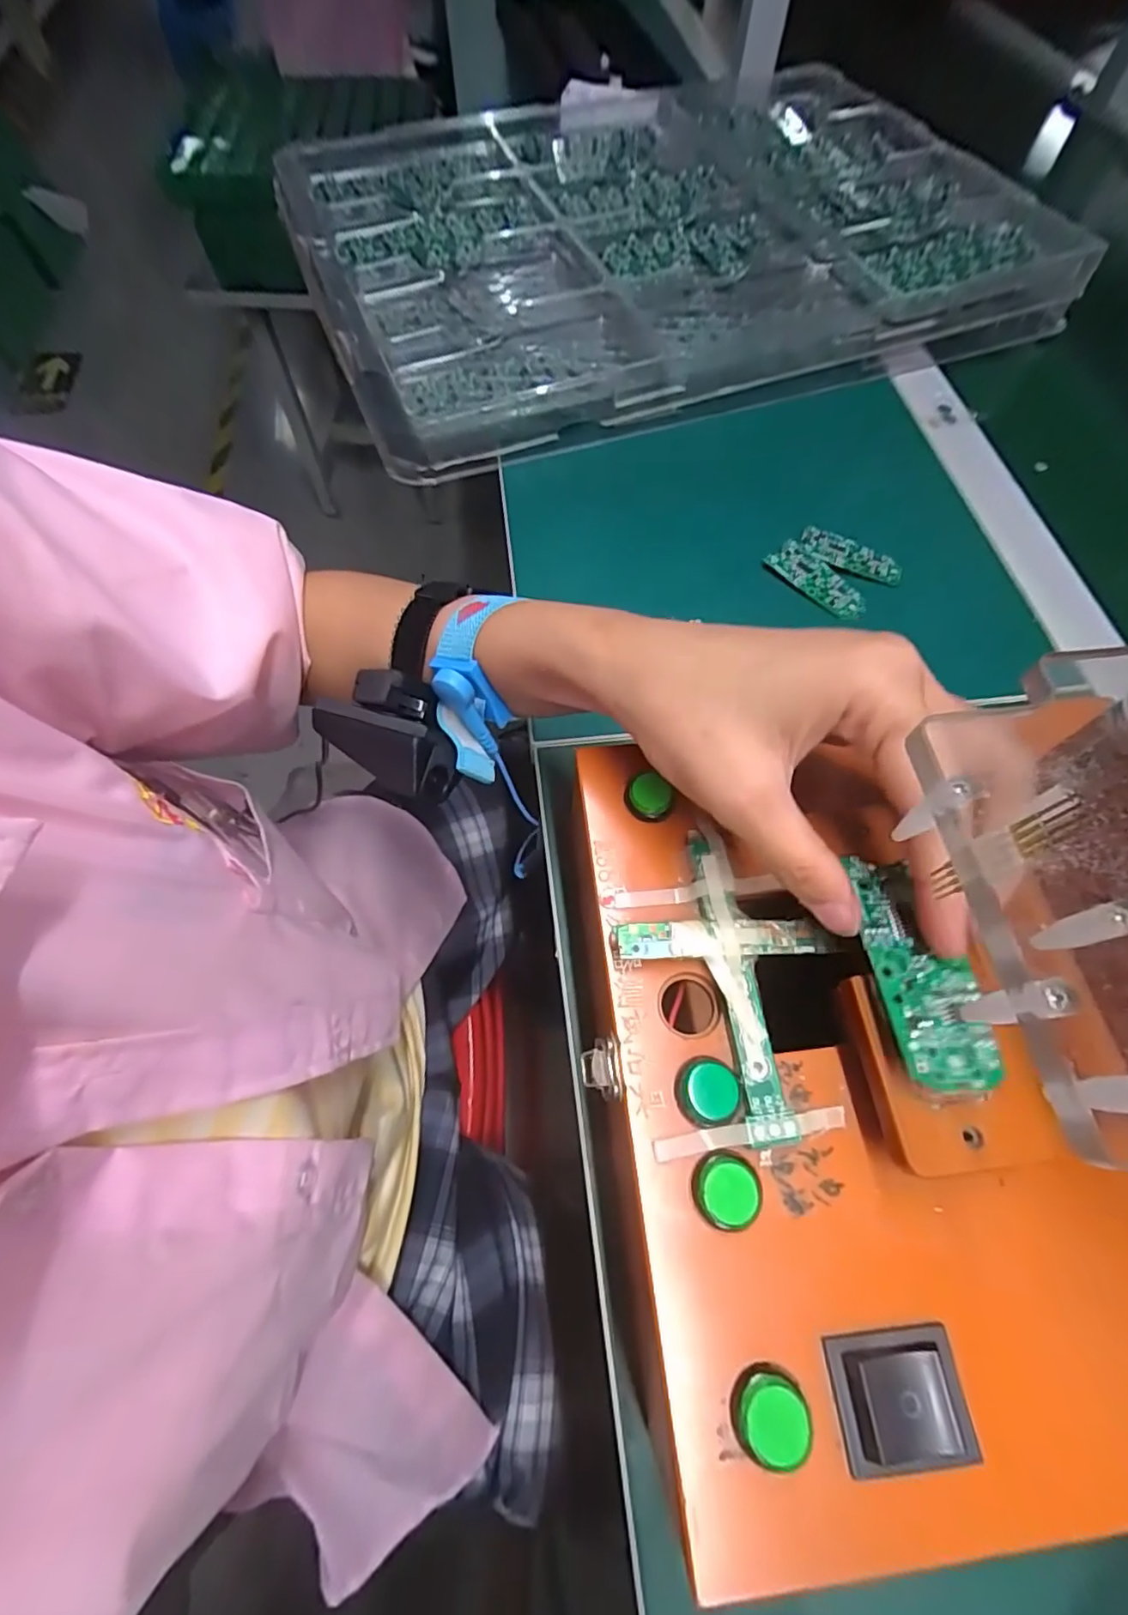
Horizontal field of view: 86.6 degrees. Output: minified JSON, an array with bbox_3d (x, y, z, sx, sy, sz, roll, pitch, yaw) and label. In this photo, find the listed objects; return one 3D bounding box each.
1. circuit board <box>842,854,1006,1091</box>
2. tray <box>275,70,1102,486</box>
[{"bbox_3d":[0.094,0.043,0.162,0.022,0.007,0.062,-7,60,-4],"label":"circuit board"},{"bbox_3d":[0.069,-0.470,0.493,0.539,0.050,0.415,-20,66,-11],"label":"tray"}]

